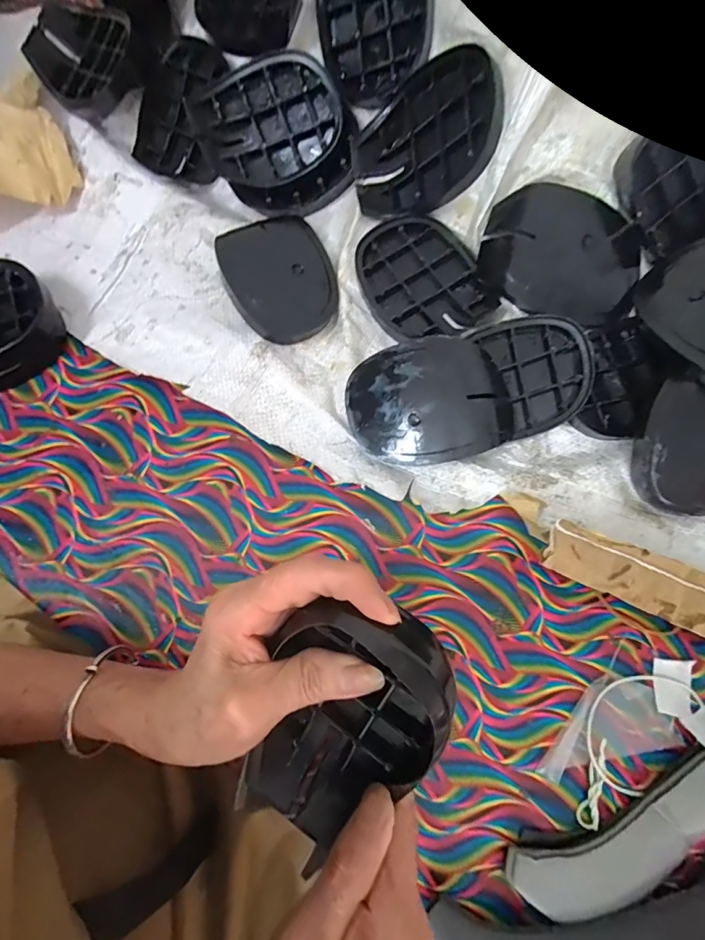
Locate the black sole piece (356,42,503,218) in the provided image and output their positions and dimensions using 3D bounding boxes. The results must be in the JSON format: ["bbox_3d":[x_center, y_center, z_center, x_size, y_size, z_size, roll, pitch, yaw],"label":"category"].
[{"bbox_3d":[0.054,-0.251,0.336,0.018,0.117,0.089,-24,96,-48],"label":"black sole piece"}]

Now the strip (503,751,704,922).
[{"bbox_3d":[0.230,0.176,0.267,0.294,0.034,0.068,-35,78,-7],"label":"strip"}]

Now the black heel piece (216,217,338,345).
[{"bbox_3d":[-0.057,-0.157,0.360,0.089,0.014,0.098,-27,93,-23],"label":"black heel piece"}]

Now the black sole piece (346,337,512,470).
[{"bbox_3d":[0.057,-0.048,0.325,0.118,0.042,0.086,-5,77,0],"label":"black sole piece"}]

